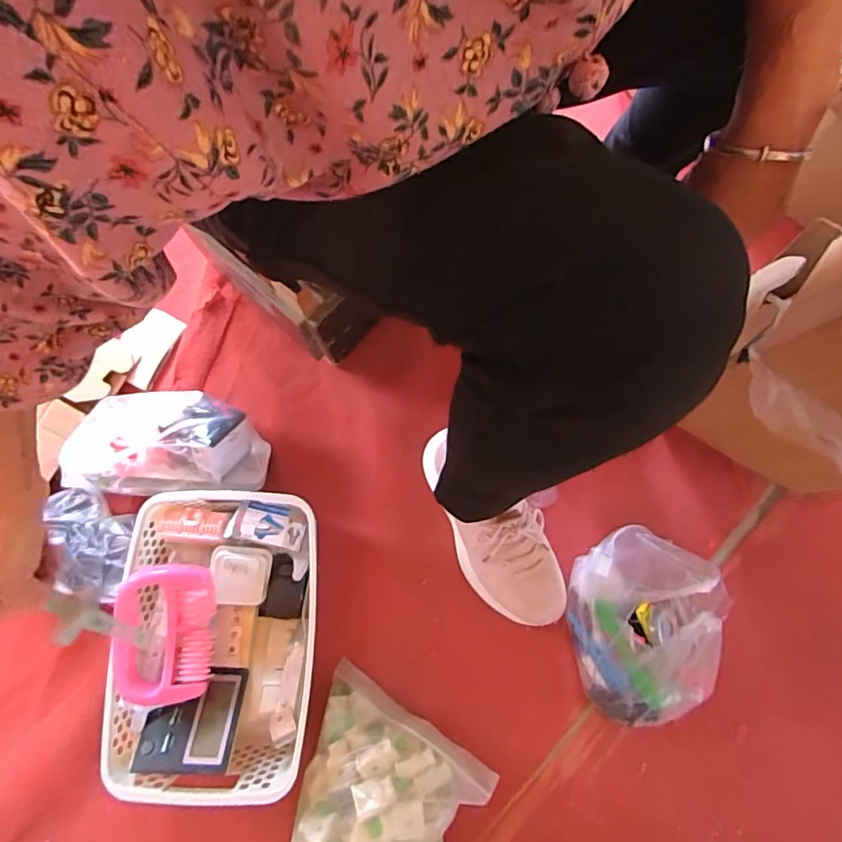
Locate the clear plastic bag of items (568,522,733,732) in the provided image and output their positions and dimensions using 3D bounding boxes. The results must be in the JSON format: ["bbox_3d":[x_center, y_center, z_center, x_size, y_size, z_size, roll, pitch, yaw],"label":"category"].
[{"bbox_3d":[0.257,0.232,0.541,0.161,0.128,0.219,8,78,0],"label":"clear plastic bag of items"}]

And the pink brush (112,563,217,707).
[{"bbox_3d":[-0.254,0.211,0.490,0.086,0.050,0.130,5,78,0],"label":"pink brush"}]

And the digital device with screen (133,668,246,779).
[{"bbox_3d":[-0.235,0.310,0.507,0.091,0.026,0.091,3,49,-4],"label":"digital device with screen"}]

